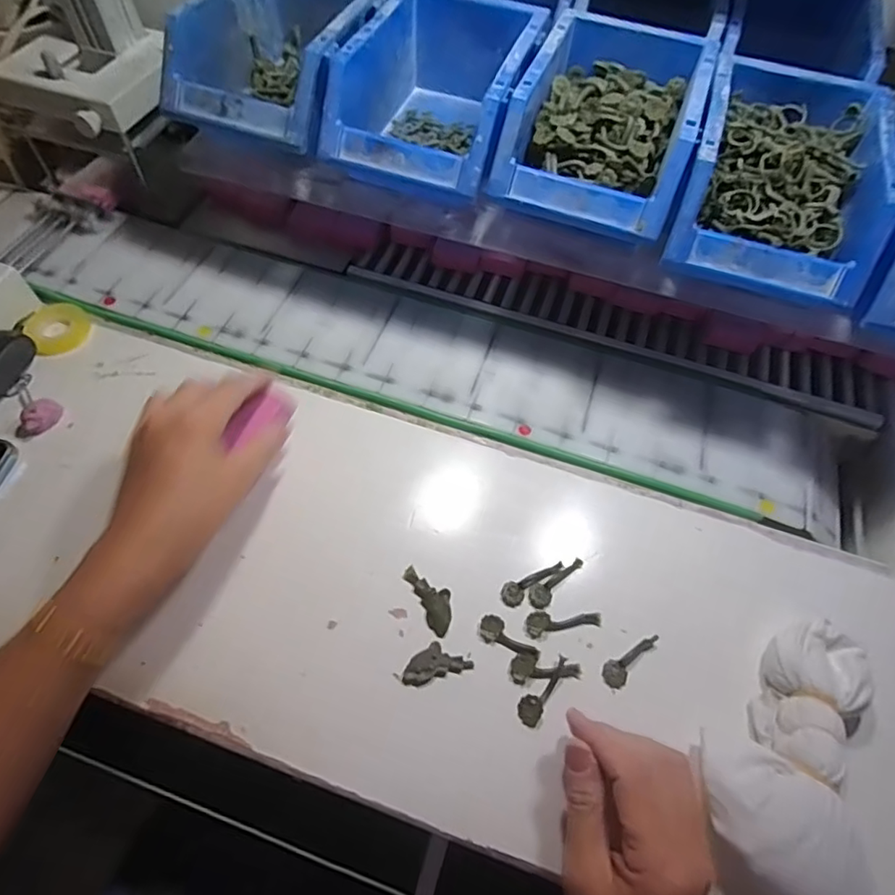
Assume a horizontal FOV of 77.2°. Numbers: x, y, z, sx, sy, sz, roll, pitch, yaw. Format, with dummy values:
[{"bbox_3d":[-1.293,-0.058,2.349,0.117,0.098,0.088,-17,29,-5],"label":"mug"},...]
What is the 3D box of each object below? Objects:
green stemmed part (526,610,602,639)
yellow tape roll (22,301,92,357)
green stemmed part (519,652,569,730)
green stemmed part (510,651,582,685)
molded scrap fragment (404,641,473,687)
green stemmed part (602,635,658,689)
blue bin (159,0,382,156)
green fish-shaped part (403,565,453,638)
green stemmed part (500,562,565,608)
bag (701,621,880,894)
[{"bbox_3d":[0.079,0.117,0.381,0.051,0.005,0.017,-7,61,-8],"label":"green stemmed part"},{"bbox_3d":[-0.337,-0.105,0.486,0.048,0.009,0.055,-39,69,-22],"label":"yellow tape roll"},{"bbox_3d":[0.059,0.151,0.354,0.015,0.007,0.046,28,62,12],"label":"green stemmed part"},{"bbox_3d":[0.064,0.142,0.361,0.045,0.005,0.018,2,60,-3],"label":"green stemmed part"},{"bbox_3d":[-0.008,0.137,0.360,0.044,0.009,0.022,-13,62,-11],"label":"molded scrap fragment"},{"bbox_3d":[0.121,0.139,0.369,0.046,0.005,0.016,-35,68,-21],"label":"green stemmed part"},{"bbox_3d":[-0.127,-0.316,0.451,0.122,0.070,0.179,19,61,7],"label":"blue bin"},{"bbox_3d":[-0.010,0.101,0.381,0.022,0.004,0.049,-26,65,-17],"label":"green fish-shaped part"},{"bbox_3d":[0.058,0.092,0.391,0.048,0.007,0.016,-33,67,-20],"label":"green stemmed part"},{"bbox_3d":[0.206,0.170,0.328,0.094,0.042,0.160,27,62,12],"label":"bag"}]

